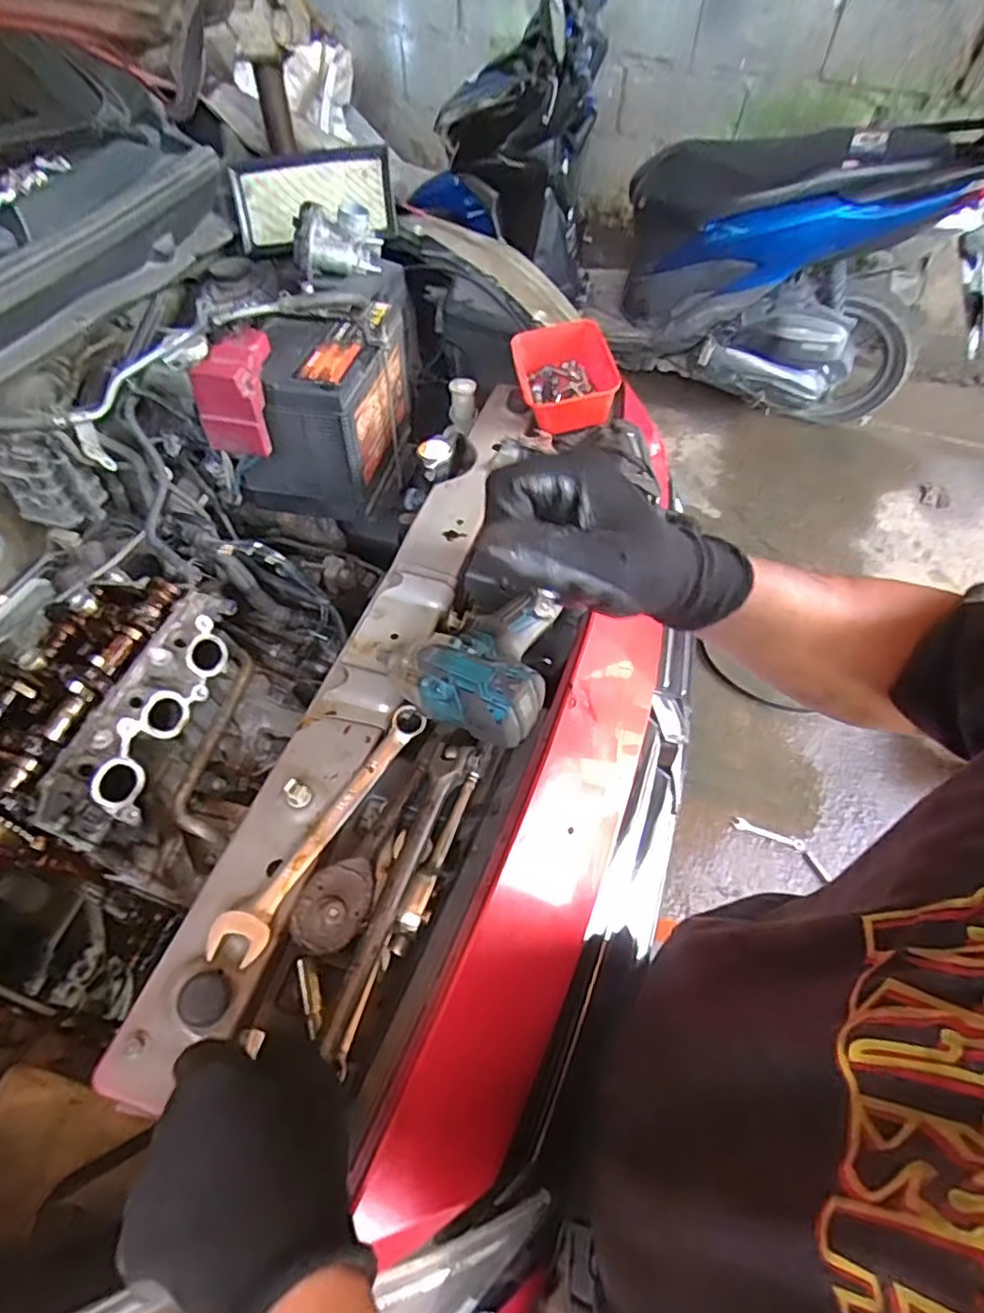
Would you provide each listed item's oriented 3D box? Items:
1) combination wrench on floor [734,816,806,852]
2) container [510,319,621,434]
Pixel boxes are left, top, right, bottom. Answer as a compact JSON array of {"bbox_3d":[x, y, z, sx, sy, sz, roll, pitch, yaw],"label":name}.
[{"bbox_3d":[0.610,0.390,1.427,0.151,0.009,0.030,20,58,12],"label":"combination wrench on floor"},{"bbox_3d":[0.095,-0.366,0.850,0.120,0.059,0.170,-5,56,-5],"label":"container"}]

